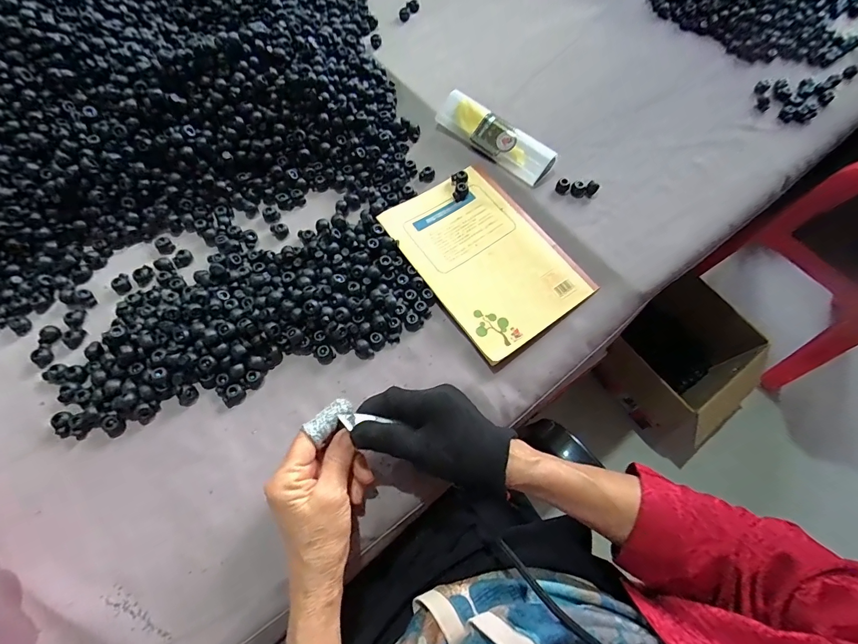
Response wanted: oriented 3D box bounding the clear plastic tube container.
[{"bbox_3d":[0.074,-0.216,0.477,0.154,0.029,0.037,42,72,16],"label":"clear plastic tube container"}]

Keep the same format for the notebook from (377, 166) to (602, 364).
[{"bbox_3d":[0.058,-0.074,0.433,0.139,0.005,0.203,-33,70,-14],"label":"notebook"}]

